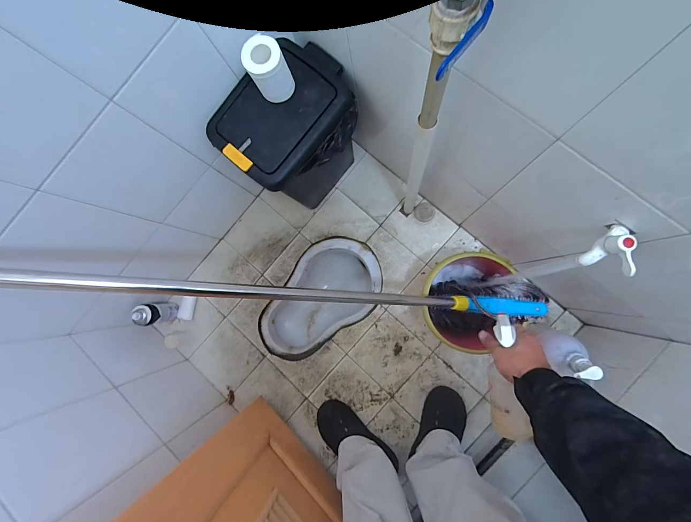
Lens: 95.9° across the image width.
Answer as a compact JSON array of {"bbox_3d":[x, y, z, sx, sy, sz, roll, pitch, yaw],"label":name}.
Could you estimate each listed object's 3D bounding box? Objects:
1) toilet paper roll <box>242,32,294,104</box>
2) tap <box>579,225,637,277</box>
[{"bbox_3d":[-0.149,-0.372,0.617,0.075,0.110,0.067,-26,83,5],"label":"toilet paper roll"},{"bbox_3d":[0.393,-0.020,0.458,0.035,0.074,0.075,25,89,9],"label":"tap"}]

